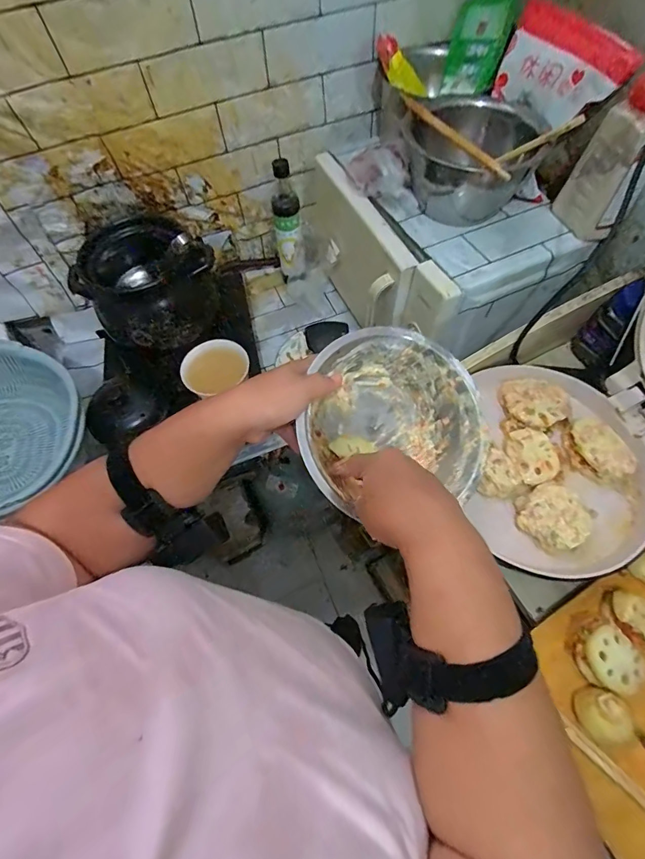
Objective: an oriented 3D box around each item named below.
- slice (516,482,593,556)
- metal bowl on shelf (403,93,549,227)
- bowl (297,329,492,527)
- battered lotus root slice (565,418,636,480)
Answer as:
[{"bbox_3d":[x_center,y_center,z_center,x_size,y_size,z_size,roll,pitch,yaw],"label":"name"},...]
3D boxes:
[{"bbox_3d":[0.269,0.105,0.473,0.064,0.033,0.072,-26,66,-11],"label":"slice"},{"bbox_3d":[0.228,-0.424,0.639,0.188,0.111,0.177,-1,64,1],"label":"metal bowl on shelf"},{"bbox_3d":[0.068,0.002,0.451,0.207,0.088,0.208,4,77,-16],"label":"bowl"},{"bbox_3d":[0.345,0.024,0.505,0.061,0.021,0.081,-16,64,-6],"label":"battered lotus root slice"}]

